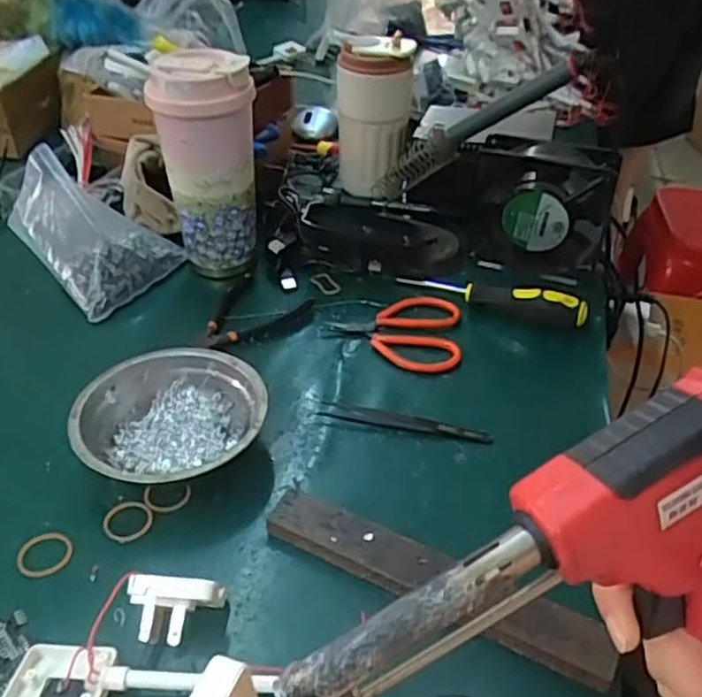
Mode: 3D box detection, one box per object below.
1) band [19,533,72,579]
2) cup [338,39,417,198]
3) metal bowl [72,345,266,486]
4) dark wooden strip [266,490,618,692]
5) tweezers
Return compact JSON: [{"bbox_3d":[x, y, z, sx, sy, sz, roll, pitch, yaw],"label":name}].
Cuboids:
[{"bbox_3d":[-0.188,0.126,0.421,0.032,0.004,0.030,2,40,-1],"label":"band"},{"bbox_3d":[0.023,-0.245,0.716,0.074,0.160,0.076,1,38,-1],"label":"cup"},{"bbox_3d":[-0.124,0.054,0.479,0.126,0.040,0.118,2,40,-1],"label":"metal bowl"},{"bbox_3d":[0.046,0.136,0.403,0.208,0.016,0.037,18,43,18],"label":"dark wooden strip"},{"bbox_3d":[0.040,0.054,0.510,0.127,0.004,0.014,10,41,9],"label":"tweezers"}]

